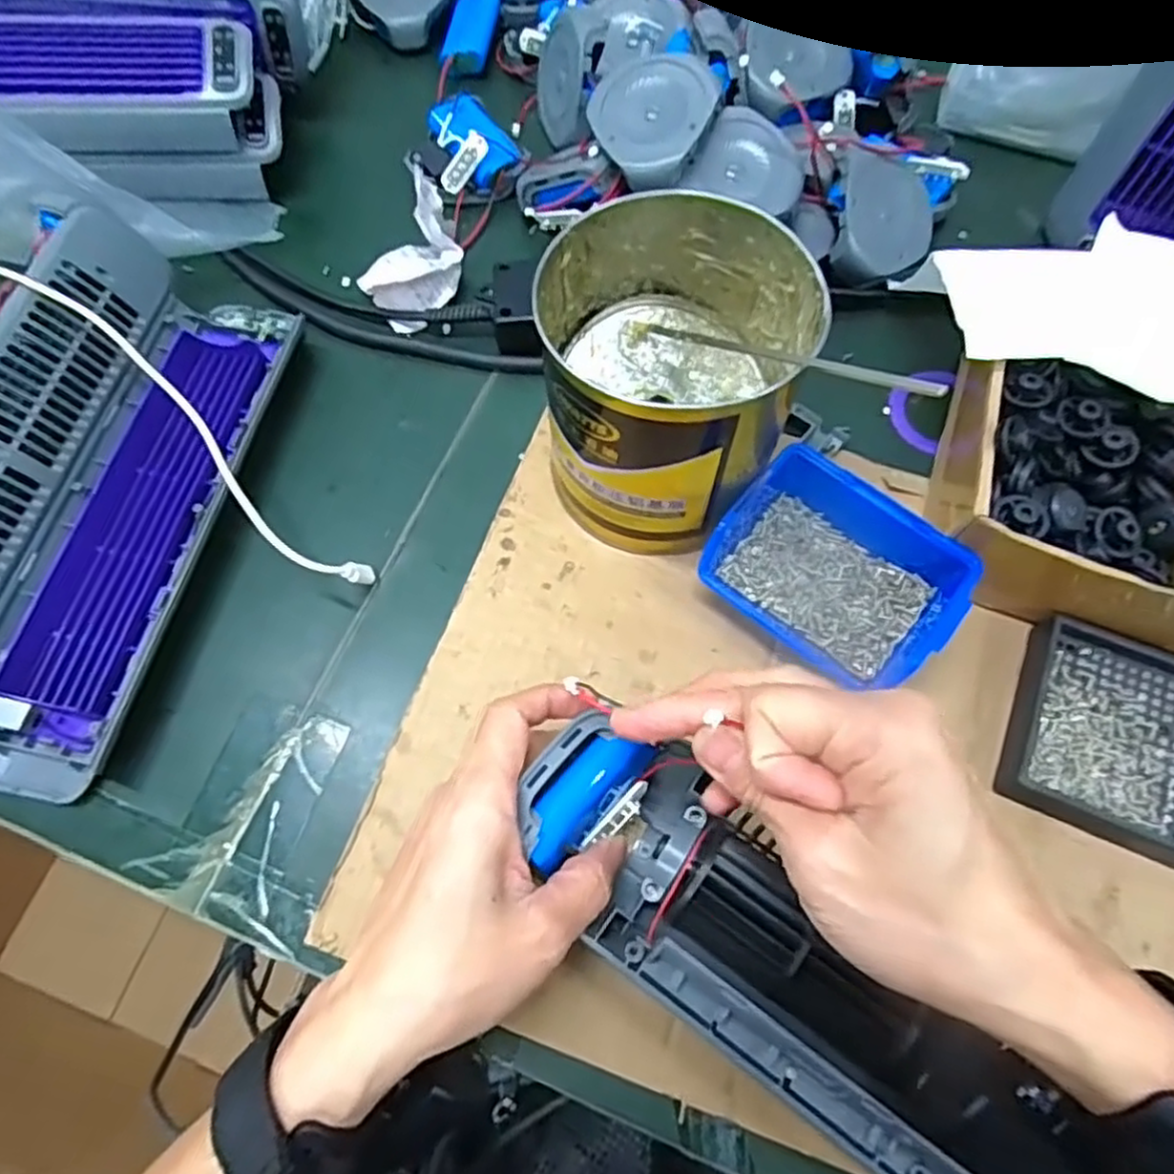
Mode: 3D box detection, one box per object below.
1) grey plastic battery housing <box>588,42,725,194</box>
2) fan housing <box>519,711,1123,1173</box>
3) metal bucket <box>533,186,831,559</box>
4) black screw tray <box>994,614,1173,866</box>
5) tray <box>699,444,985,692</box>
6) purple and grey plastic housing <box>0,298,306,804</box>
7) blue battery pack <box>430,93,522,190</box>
[{"bbox_3d":[0.040,-0.284,0.438,0.075,0.019,0.075,-1,86,12],"label":"grey plastic battery housing"},{"bbox_3d":[0.104,0.166,0.247,0.317,0.055,0.067,38,73,17],"label":"fan housing"},{"bbox_3d":[0.037,-0.096,0.358,0.117,0.116,0.123,0,67,0],"label":"metal bucket"},{"bbox_3d":[0.273,0.080,0.340,0.139,0.024,0.091,23,69,9],"label":"black screw tray"},{"bbox_3d":[0.121,-0.006,0.361,0.112,0.046,0.084,34,72,13],"label":"tray"},{"bbox_3d":[-0.238,-0.040,0.394,0.078,0.026,0.291,12,68,5],"label":"purple and grey plastic housing"},{"bbox_3d":[-0.078,-0.308,0.498,0.038,0.015,0.067,-34,71,-13],"label":"blue battery pack"}]

